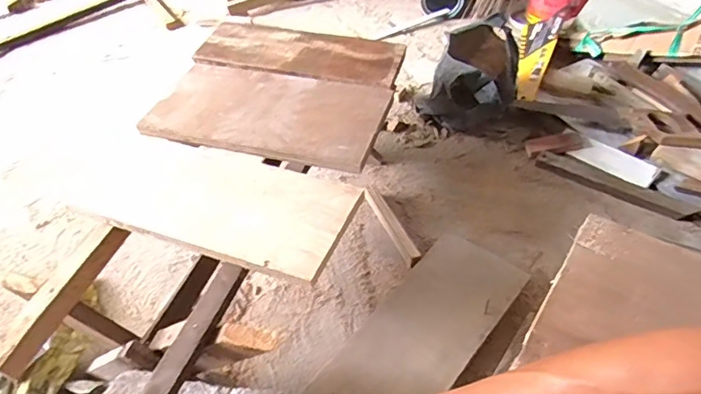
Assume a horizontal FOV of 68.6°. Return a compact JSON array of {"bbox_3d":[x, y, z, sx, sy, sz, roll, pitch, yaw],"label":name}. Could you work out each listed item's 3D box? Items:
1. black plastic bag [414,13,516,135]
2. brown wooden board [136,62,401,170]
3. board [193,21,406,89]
[{"bbox_3d":[0.229,-0.228,0.986,0.170,0.194,0.232,14,48,16],"label":"black plastic bag"},{"bbox_3d":[-0.121,-0.132,0.762,0.339,0.020,0.184,11,48,14],"label":"brown wooden board"},{"bbox_3d":[-0.087,-0.246,0.870,0.346,0.014,0.127,13,48,15],"label":"board"}]

